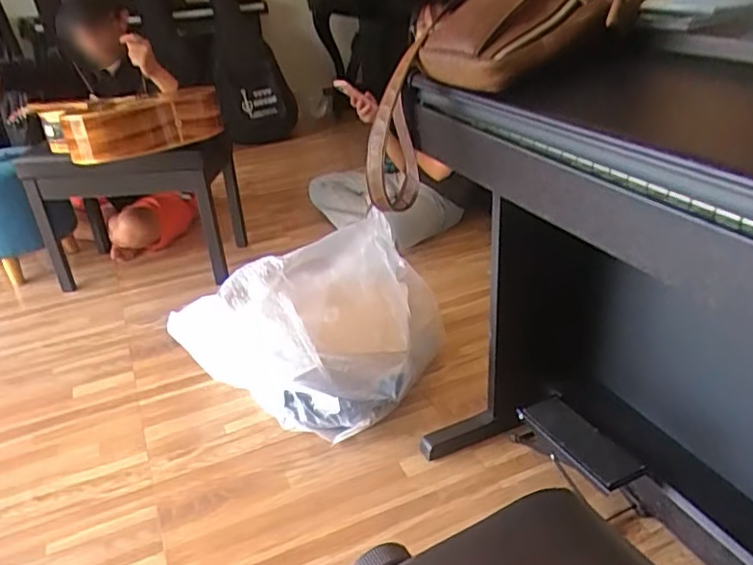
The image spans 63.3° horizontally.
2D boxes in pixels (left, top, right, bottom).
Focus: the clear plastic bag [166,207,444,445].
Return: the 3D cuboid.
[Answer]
[{"bbox_3d":[-0.111,0.062,1.465,0.530,0.328,0.487,18,34,34],"label":"clear plastic bag"}]

